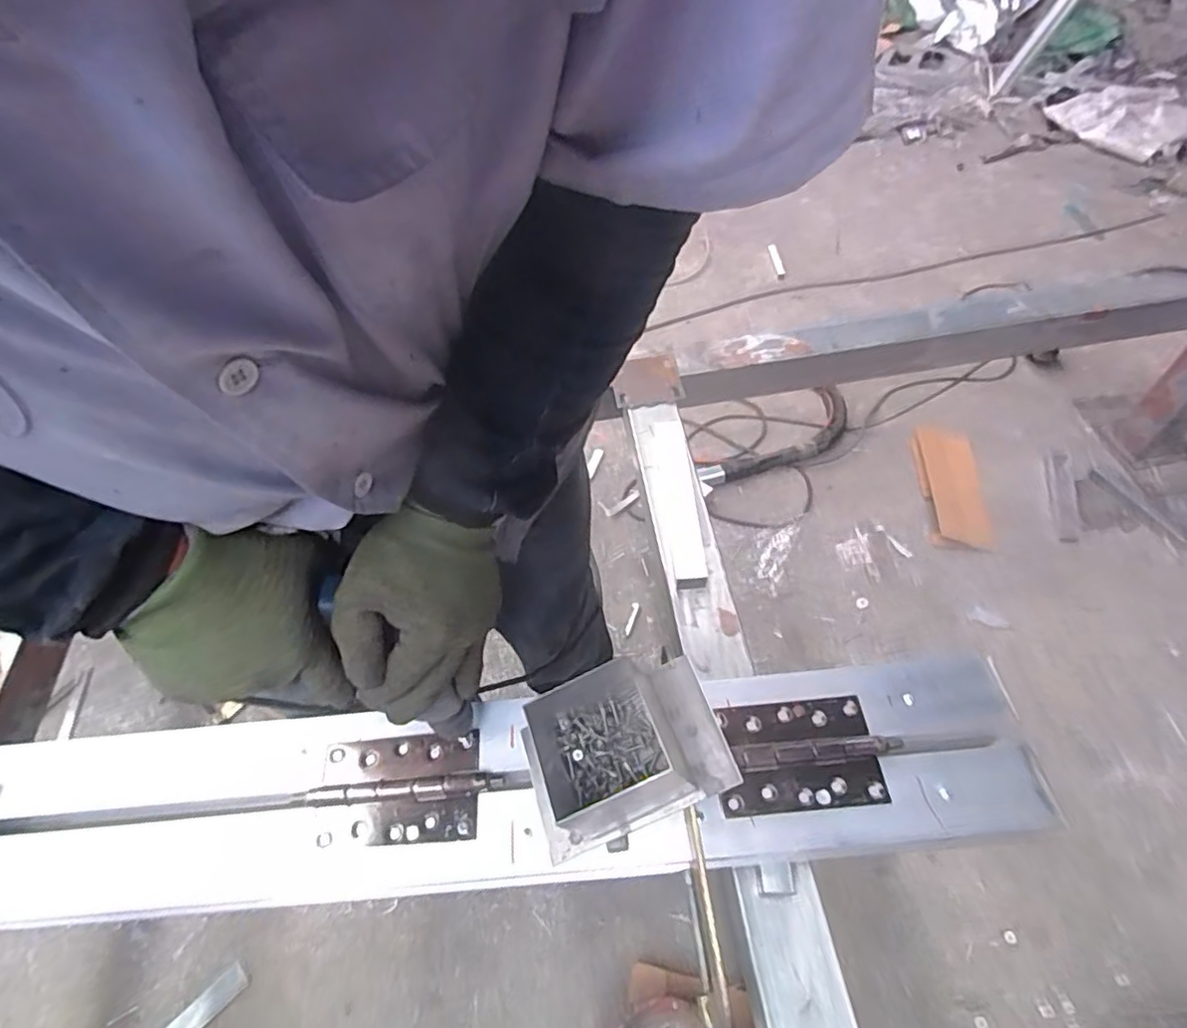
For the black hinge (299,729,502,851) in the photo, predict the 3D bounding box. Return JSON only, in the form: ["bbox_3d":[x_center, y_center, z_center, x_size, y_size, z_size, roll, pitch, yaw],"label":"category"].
[{"bbox_3d":[-0.178,0.256,0.590,0.164,0.010,0.092,-4,54,1],"label":"black hinge"}]

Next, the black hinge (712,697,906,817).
[{"bbox_3d":[0.196,0.223,0.593,0.160,0.010,0.099,-6,54,0],"label":"black hinge"}]

